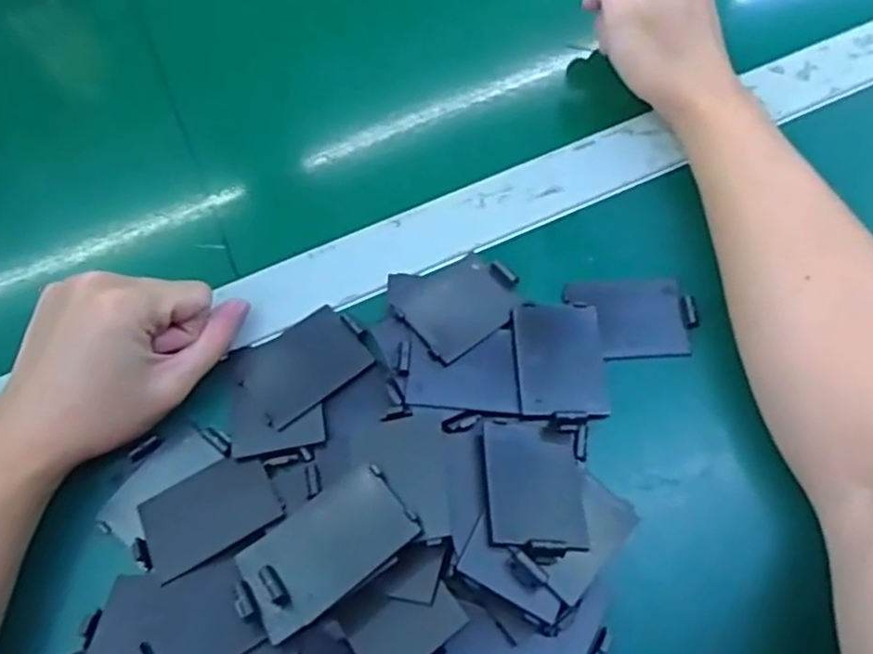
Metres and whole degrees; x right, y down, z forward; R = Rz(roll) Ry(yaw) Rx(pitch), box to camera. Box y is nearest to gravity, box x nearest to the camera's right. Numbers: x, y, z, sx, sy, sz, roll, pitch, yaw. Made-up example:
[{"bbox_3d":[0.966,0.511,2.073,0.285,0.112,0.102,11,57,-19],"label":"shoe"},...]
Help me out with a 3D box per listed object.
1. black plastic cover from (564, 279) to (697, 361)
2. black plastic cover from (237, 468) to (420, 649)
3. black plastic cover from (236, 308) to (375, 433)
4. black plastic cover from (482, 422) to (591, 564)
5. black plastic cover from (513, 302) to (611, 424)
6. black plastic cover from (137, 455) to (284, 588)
[{"bbox_3d":[0.104,-0.005,0.364,0.066,0.004,0.045,-3,67,0],"label":"black plastic cover"},{"bbox_3d":[-0.050,0.095,0.299,0.079,0.008,0.045,-35,53,-11],"label":"black plastic cover"},{"bbox_3d":[-0.068,0.018,0.355,0.063,0.004,0.045,-38,64,-12],"label":"black plastic cover"},{"bbox_3d":[0.047,0.073,0.318,0.048,0.007,0.068,9,47,-10],"label":"black plastic cover"},{"bbox_3d":[0.063,0.017,0.349,0.045,0.006,0.063,-2,67,1],"label":"black plastic cover"},{"bbox_3d":[-0.108,0.088,0.322,0.065,0.004,0.044,-30,53,-9],"label":"black plastic cover"}]

